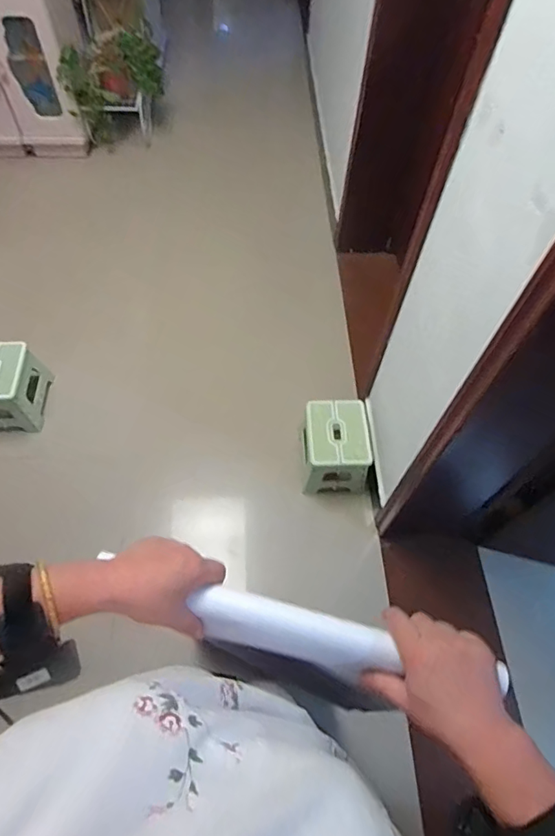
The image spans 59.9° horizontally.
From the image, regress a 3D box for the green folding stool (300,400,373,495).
[{"bbox_3d":[0.173,0.091,1.474,0.203,0.223,0.232,3,60,0],"label":"green folding stool"}]

